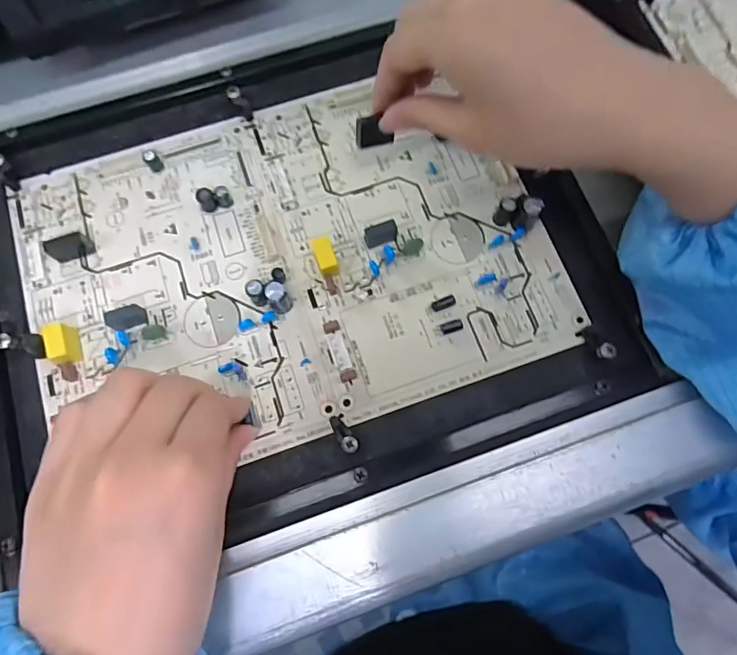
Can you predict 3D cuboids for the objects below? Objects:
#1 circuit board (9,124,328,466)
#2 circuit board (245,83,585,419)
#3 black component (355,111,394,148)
[{"bbox_3d":[-0.113,-0.019,0.269,0.143,0.018,0.191,-17,75,-5],"label":"circuit board"},{"bbox_3d":[0.023,-0.063,0.278,0.140,0.022,0.194,-18,75,-5],"label":"circuit board"},{"bbox_3d":[0.004,-0.106,0.266,0.020,0.017,0.005,-8,37,-3],"label":"black component"}]

